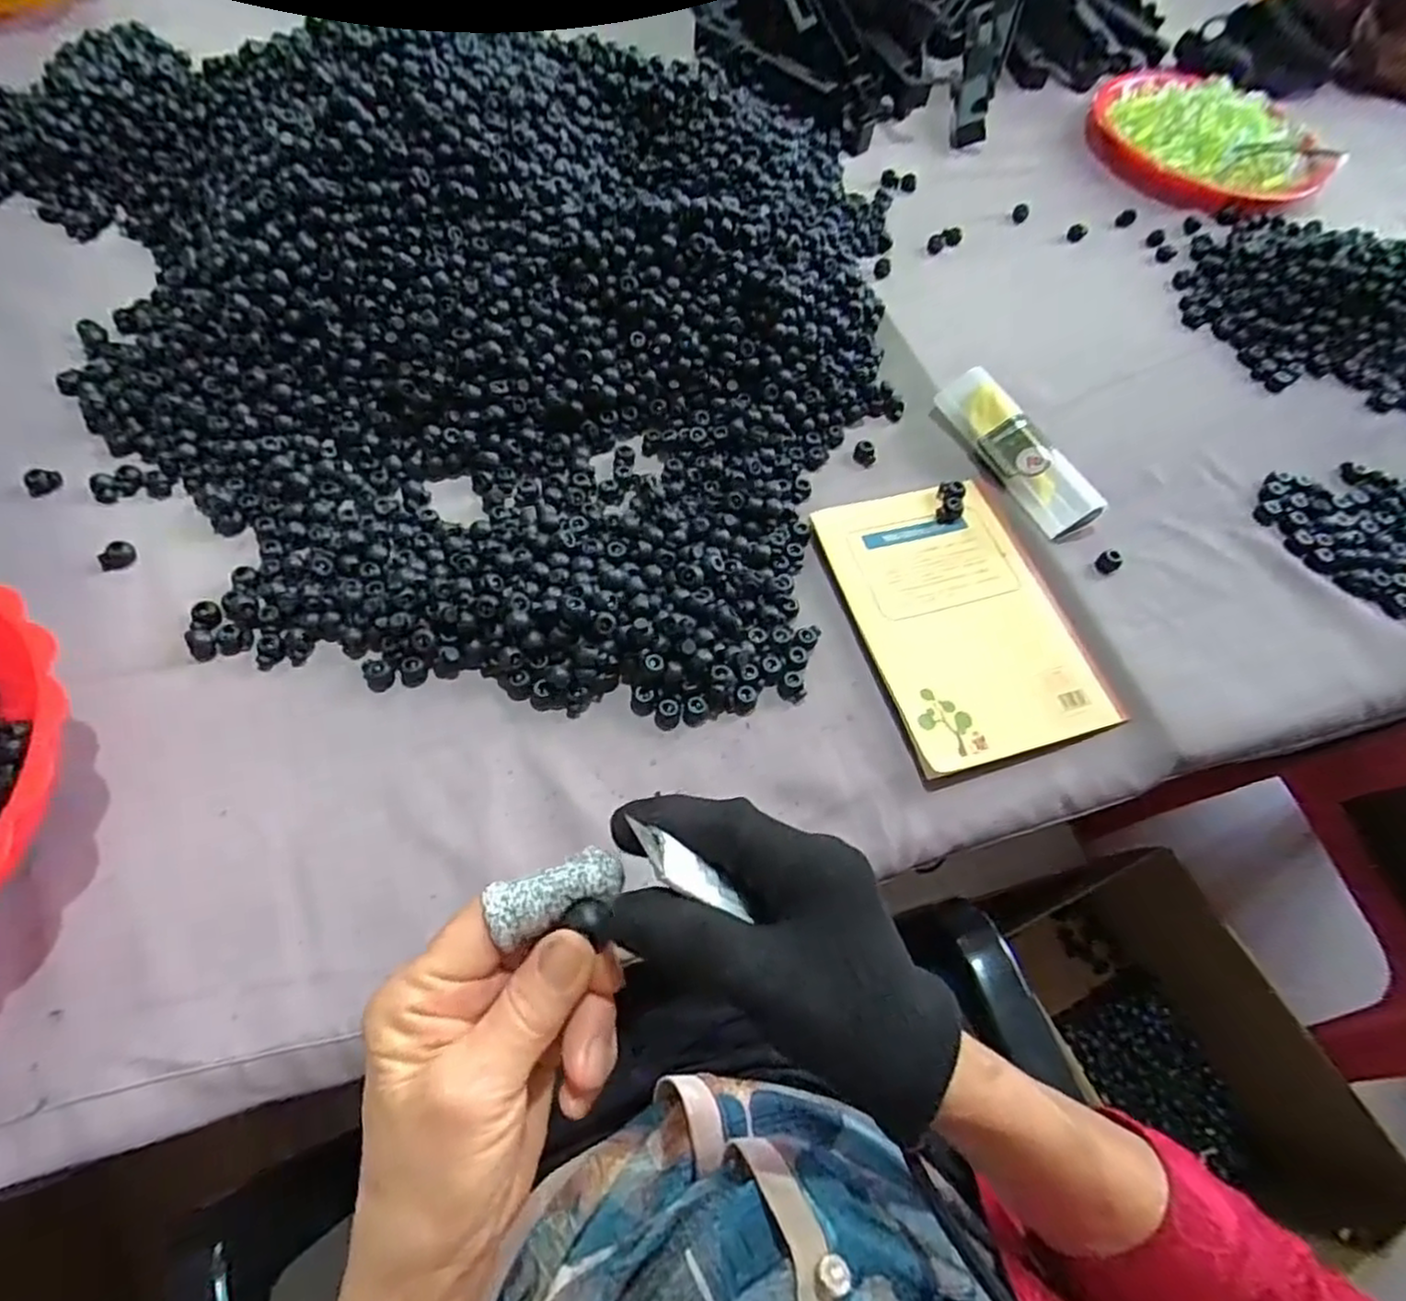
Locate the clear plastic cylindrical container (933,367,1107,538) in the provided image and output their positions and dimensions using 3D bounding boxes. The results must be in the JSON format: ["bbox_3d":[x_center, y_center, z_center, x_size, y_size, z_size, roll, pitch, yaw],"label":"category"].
[{"bbox_3d":[0.232,-0.149,0.530,0.038,0.035,0.157,-21,64,-14],"label":"clear plastic cylindrical container"}]

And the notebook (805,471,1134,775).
[{"bbox_3d":[0.173,-0.026,0.475,0.138,0.010,0.201,-13,63,-10],"label":"notebook"}]

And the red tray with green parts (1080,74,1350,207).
[{"bbox_3d":[0.556,-0.571,0.775,0.245,0.046,0.208,27,63,11],"label":"red tray with green parts"}]

